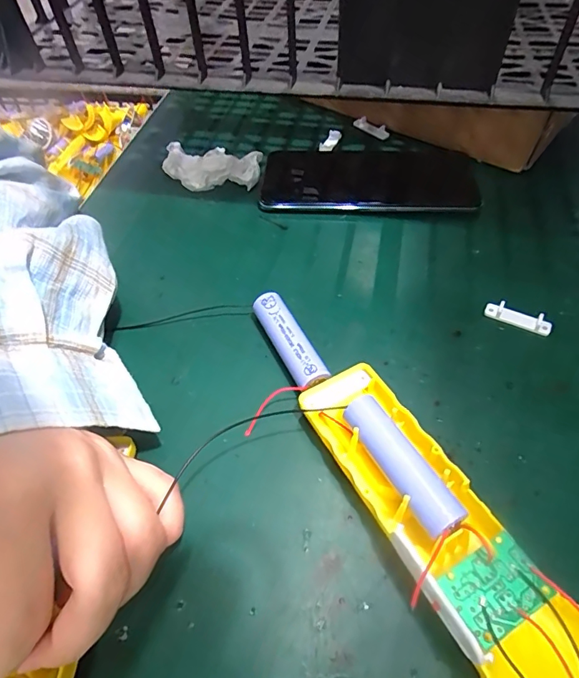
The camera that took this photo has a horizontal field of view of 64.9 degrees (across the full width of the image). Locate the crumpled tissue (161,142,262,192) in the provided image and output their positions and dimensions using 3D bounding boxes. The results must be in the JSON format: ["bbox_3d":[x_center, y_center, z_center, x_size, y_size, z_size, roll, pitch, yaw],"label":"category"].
[{"bbox_3d":[-0.063,-0.136,0.356,0.076,0.033,0.045,5,53,5],"label":"crumpled tissue"}]

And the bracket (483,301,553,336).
[{"bbox_3d":[0.137,-0.013,0.272,0.037,0.007,0.009,23,57,18],"label":"bracket"}]

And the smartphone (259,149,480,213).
[{"bbox_3d":[0.060,-0.125,0.357,0.161,0.010,0.077,3,53,4],"label":"smartphone"}]

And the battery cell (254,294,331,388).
[{"bbox_3d":[0.000,0.003,0.258,0.017,0.020,0.066,-22,55,-15],"label":"battery cell"}]

